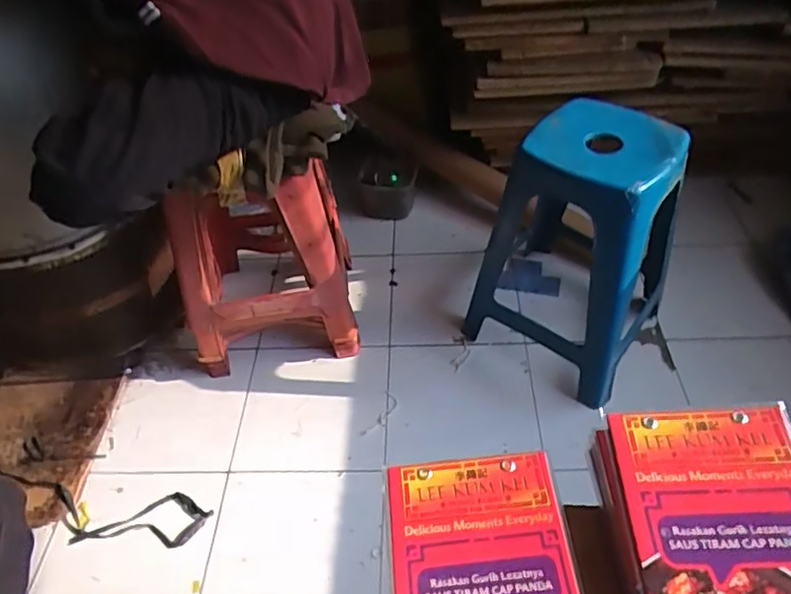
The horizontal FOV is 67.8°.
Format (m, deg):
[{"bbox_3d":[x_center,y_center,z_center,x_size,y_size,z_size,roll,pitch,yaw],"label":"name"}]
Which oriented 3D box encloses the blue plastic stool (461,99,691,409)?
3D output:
[{"bbox_3d":[0.373,-0.125,1.230,0.355,0.470,0.331,28,55,28],"label":"blue plastic stool"}]

